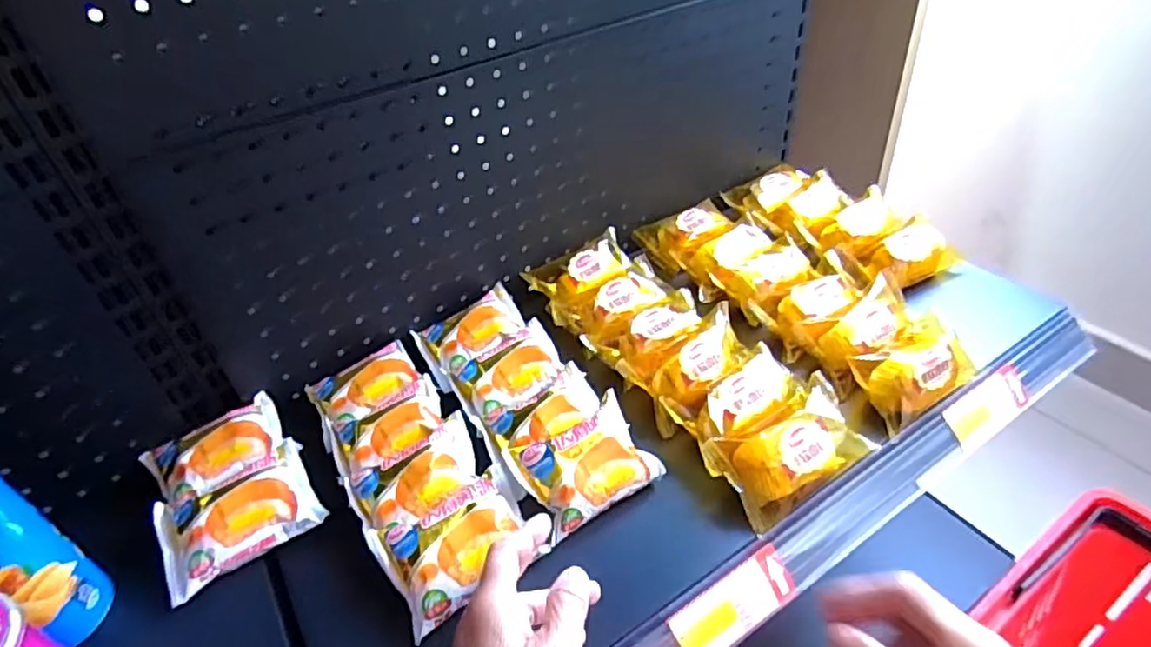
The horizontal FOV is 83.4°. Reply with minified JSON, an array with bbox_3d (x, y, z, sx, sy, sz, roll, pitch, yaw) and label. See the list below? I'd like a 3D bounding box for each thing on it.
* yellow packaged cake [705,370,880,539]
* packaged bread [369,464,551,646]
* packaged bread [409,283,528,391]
[{"bbox_3d":[0.163,0.092,0.485,0.118,0.039,0.064,-24,43,-20],"label":"yellow packaged cake"},{"bbox_3d":[-0.080,0.151,0.445,0.100,0.029,0.077,-25,43,-20],"label":"packaged bread"},{"bbox_3d":[-0.091,0.015,0.609,0.101,0.030,0.098,-25,43,-20],"label":"packaged bread"}]

